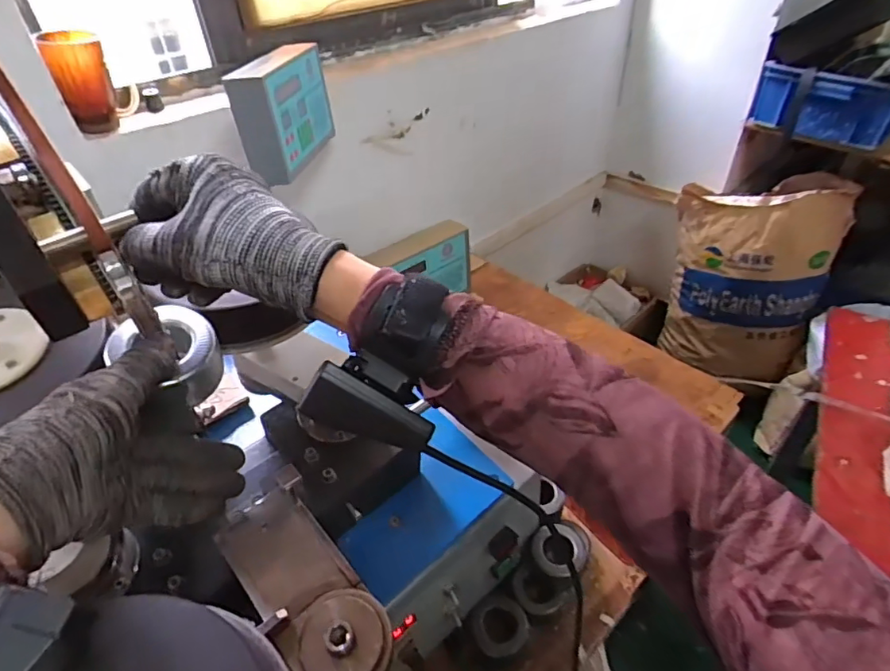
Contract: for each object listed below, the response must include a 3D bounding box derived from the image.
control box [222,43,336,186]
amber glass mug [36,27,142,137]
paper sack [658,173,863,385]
[{"bbox_3d":[-0.248,-0.354,0.816,0.059,0.149,0.225,4,42,8],"label":"control box"},{"bbox_3d":[-0.499,-0.363,0.742,0.087,0.123,0.072,-23,45,-21],"label":"amber glass mug"},{"bbox_3d":[0.837,-0.154,1.479,0.363,0.547,0.269,-1,41,2],"label":"paper sack"}]

